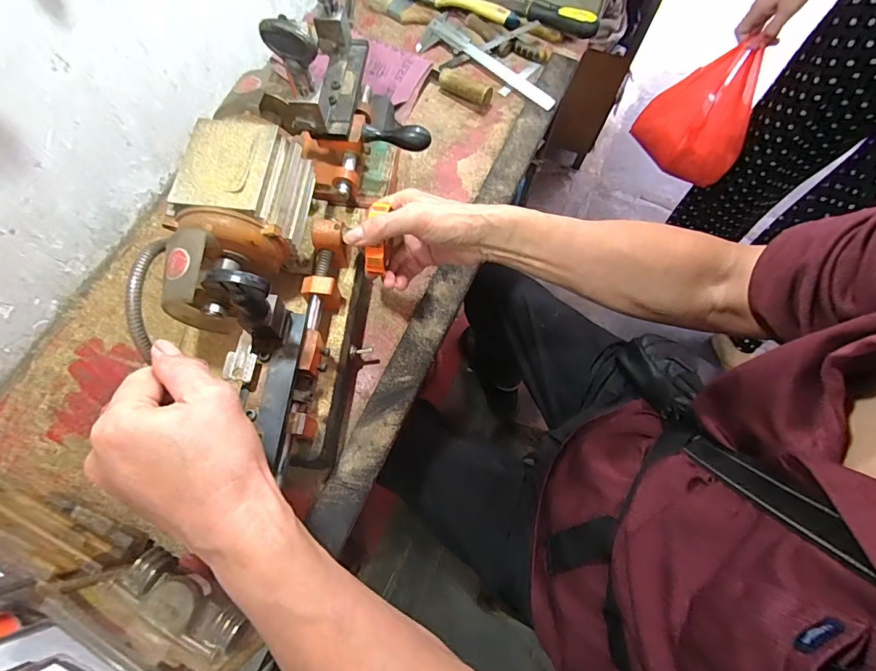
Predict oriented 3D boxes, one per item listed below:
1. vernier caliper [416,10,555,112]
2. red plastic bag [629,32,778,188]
[{"bbox_3d":[0.068,-0.390,0.617,0.229,0.012,0.062,41,73,12],"label":"vernier caliper"},{"bbox_3d":[0.489,-0.403,0.782,0.193,0.221,0.081,25,70,6],"label":"red plastic bag"}]

